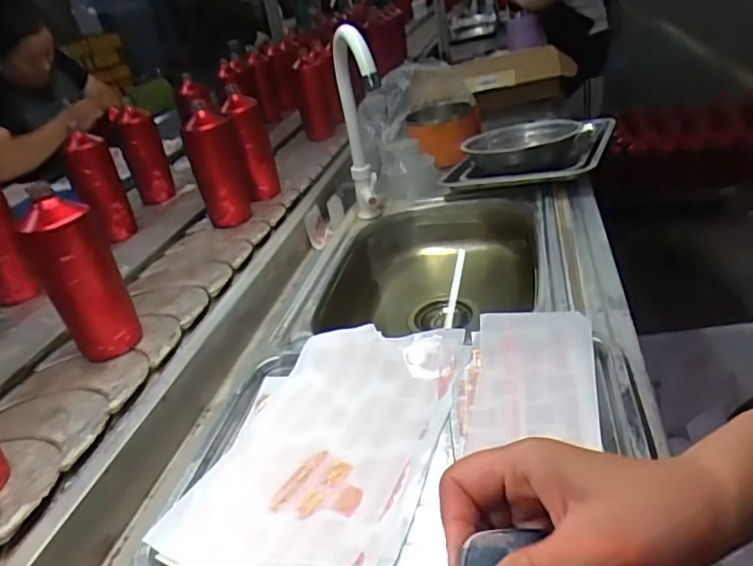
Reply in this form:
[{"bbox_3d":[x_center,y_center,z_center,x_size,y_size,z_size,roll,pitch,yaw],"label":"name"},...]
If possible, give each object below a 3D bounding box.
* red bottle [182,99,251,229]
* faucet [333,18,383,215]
[{"bbox_3d":[-0.270,-0.195,0.989,0.084,0.188,0.065,-12,27,-10],"label":"red bottle"},{"bbox_3d":[-0.025,-0.237,0.870,0.052,0.355,0.097,-7,59,-2],"label":"faucet"}]

